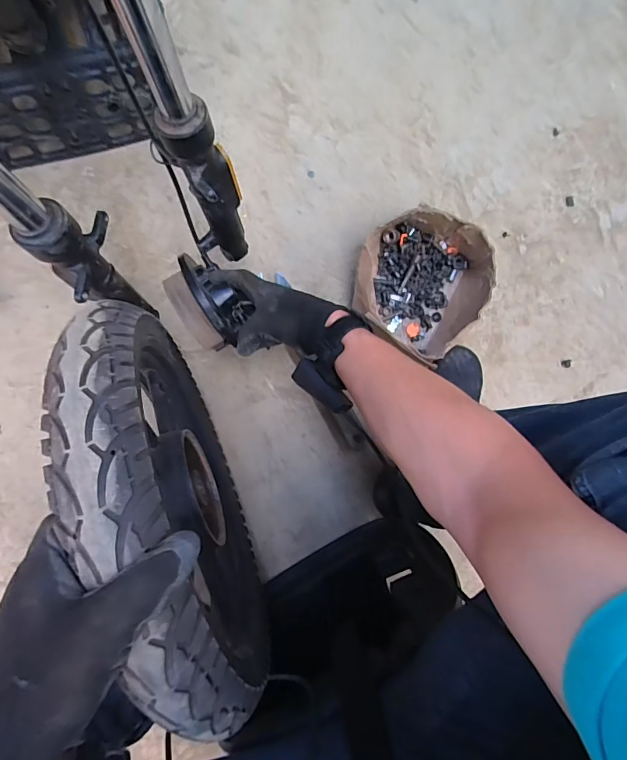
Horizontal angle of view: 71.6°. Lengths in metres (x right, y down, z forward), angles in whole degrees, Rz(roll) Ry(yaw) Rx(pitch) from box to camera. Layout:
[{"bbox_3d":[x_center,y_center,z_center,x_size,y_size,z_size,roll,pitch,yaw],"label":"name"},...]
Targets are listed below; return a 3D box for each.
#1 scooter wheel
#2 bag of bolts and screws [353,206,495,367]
[{"bbox_3d":[-0.126,0.103,0.407,0.053,0.338,0.323,-20,91,-8],"label":"scooter wheel"},{"bbox_3d":[0.152,-0.137,0.632,0.187,0.095,0.202,29,85,-6],"label":"bag of bolts and screws"}]

